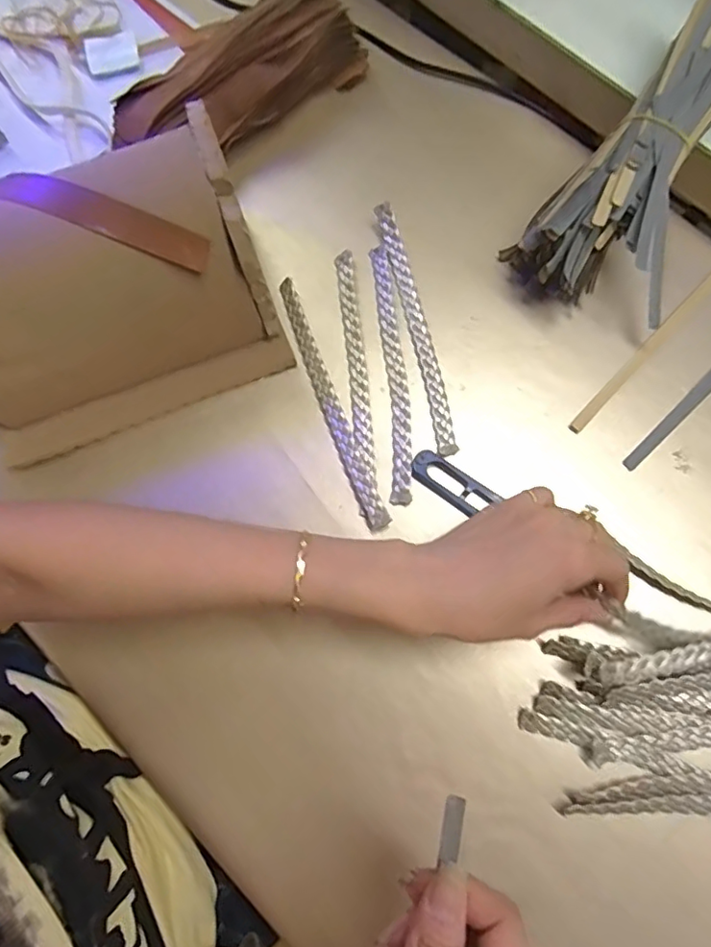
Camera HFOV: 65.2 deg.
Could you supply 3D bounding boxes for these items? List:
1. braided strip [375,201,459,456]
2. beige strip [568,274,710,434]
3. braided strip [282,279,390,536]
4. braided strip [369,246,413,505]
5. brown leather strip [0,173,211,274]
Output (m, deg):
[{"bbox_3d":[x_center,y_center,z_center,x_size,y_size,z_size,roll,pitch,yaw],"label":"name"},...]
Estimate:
[{"bbox_3d":[0.044,-0.103,0.390,0.016,0.012,0.186,-11,77,-13],"label":"braided strip"},{"bbox_3d":[0.211,-0.095,0.386,0.009,0.004,0.184,44,81,10],"label":"beige strip"},{"bbox_3d":[-0.017,-0.050,0.379,0.014,0.007,0.187,-22,77,-4],"label":"braided strip"},{"bbox_3d":[0.026,-0.072,0.387,0.016,0.004,0.187,-4,76,1],"label":"braided strip"},{"bbox_3d":[-0.142,-0.141,0.304,0.121,0.021,0.020,18,77,-7],"label":"brown leather strip"}]

